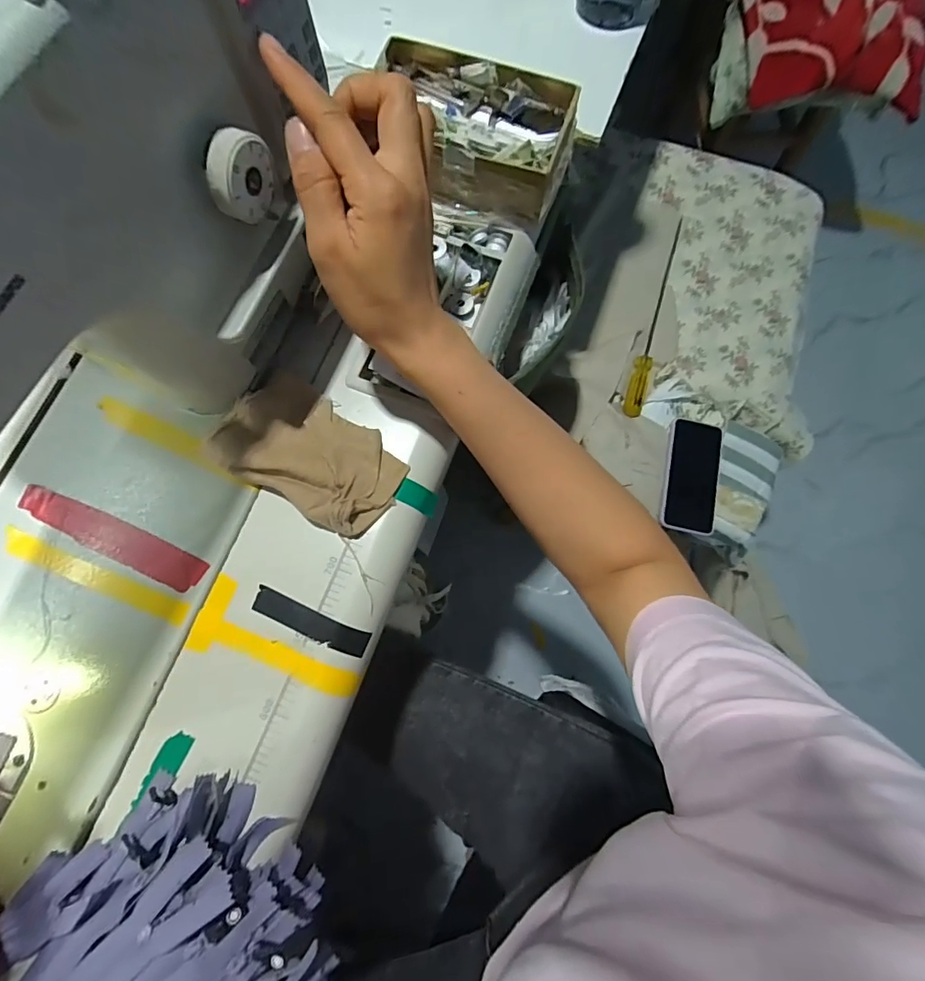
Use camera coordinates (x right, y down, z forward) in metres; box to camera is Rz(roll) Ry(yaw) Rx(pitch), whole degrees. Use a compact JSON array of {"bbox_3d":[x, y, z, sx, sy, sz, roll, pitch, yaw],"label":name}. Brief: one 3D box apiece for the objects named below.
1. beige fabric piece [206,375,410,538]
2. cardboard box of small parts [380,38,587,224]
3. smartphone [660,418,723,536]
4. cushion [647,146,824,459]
[{"bbox_3d":[-0.106,-0.028,0.332,0.129,0.018,0.082,30,79,8],"label":"beige fabric piece"},{"bbox_3d":[0.006,-0.289,0.368,0.162,0.050,0.109,19,78,6],"label":"cardboard box of small parts"},{"bbox_3d":[0.324,-0.020,0.648,0.082,0.014,0.156,11,81,-7],"label":"smartphone"},{"bbox_3d":[0.438,-0.329,0.762,0.290,0.060,0.503,9,77,3],"label":"cushion"}]

